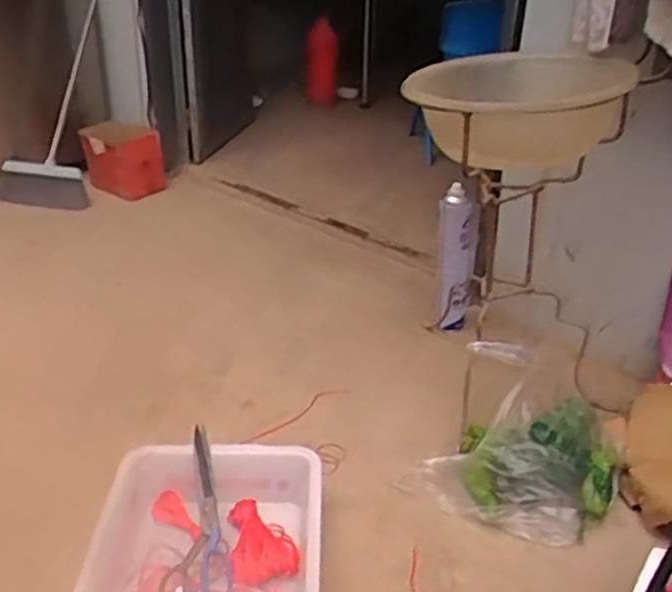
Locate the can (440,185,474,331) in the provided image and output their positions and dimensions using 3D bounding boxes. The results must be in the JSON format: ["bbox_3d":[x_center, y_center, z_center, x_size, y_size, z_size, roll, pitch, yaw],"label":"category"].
[{"bbox_3d":[0.247,-0.065,1.555,0.072,0.316,0.063,4,28,5],"label":"can"}]

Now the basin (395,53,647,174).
[{"bbox_3d":[0.267,-0.274,1.133,0.323,0.122,0.295,1,28,-1],"label":"basin"}]

